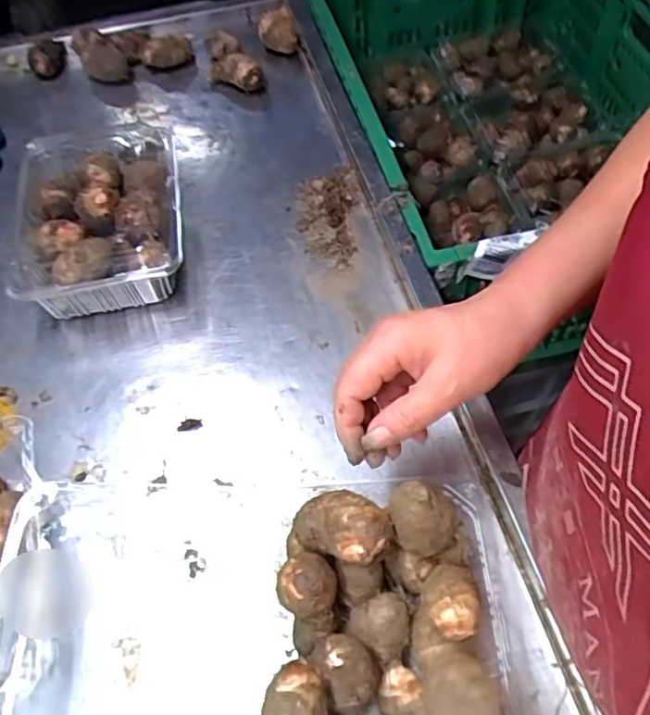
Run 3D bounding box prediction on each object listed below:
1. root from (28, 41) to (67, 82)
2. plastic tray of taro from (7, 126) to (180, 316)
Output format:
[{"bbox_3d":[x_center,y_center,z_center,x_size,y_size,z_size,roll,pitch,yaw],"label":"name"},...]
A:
[{"bbox_3d":[-0.304,-0.328,0.676,0.040,0.030,0.034,-26,60,-13],"label":"root"},{"bbox_3d":[-0.188,-0.120,0.524,0.133,0.073,0.181,-9,57,-3],"label":"plastic tray of taro"}]

